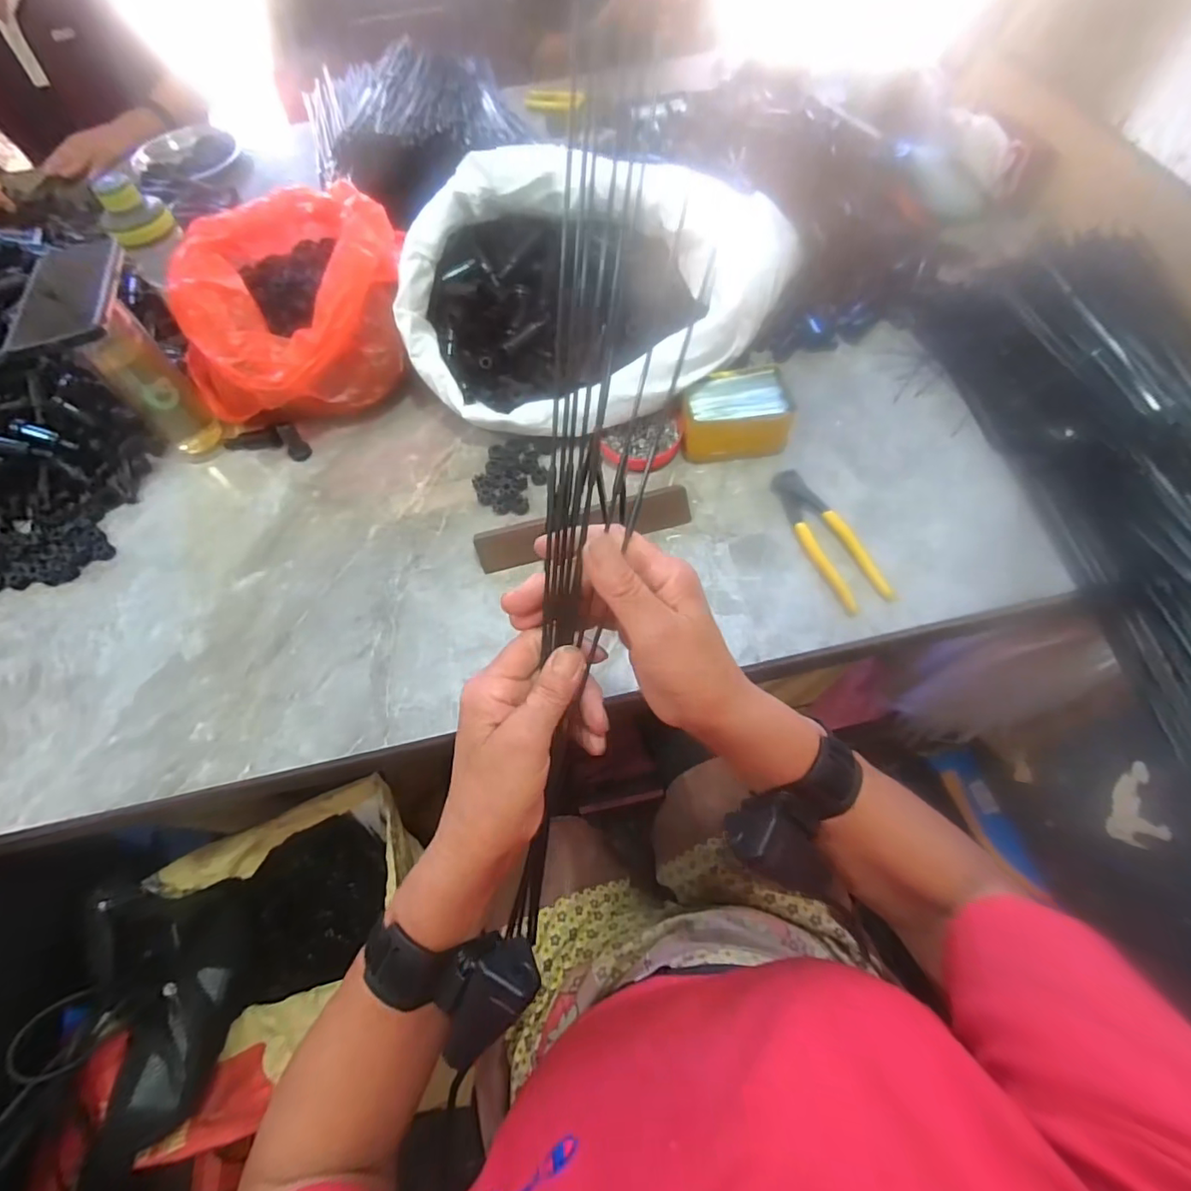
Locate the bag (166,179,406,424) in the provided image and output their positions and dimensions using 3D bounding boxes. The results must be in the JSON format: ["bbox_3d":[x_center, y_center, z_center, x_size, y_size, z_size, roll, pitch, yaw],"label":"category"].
[{"bbox_3d":[-0.361,-0.338,0.637,0.251,0.149,0.265,-38,66,-15],"label":"bag"}]

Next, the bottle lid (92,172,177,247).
[{"bbox_3d":[-0.511,-0.420,0.611,0.066,0.058,0.056,-33,65,-13],"label":"bottle lid"}]

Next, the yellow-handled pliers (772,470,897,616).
[{"bbox_3d":[0.226,-0.063,0.547,0.049,0.019,0.171,-20,63,-7],"label":"yellow-handled pliers"}]

